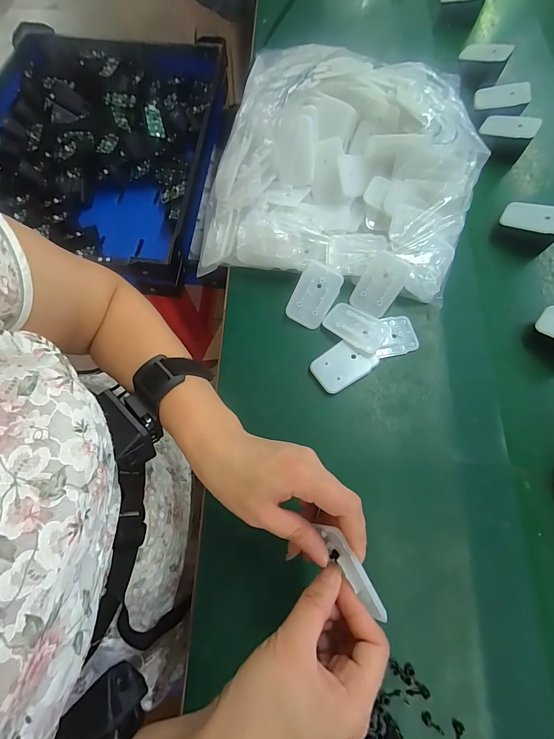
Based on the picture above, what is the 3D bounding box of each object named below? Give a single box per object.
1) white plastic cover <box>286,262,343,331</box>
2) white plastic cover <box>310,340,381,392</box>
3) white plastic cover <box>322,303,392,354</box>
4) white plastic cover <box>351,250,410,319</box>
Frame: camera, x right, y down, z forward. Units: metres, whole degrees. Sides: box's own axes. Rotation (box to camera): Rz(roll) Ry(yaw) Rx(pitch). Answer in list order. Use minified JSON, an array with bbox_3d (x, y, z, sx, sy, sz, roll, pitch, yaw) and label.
[{"bbox_3d":[0.042,-0.083,0.377,0.046,0.005,0.068,26,96,-1],"label":"white plastic cover"},{"bbox_3d":[0.071,-0.006,0.359,0.064,0.007,0.043,-32,74,-11],"label":"white plastic cover"},{"bbox_3d":[0.088,-0.047,0.372,0.068,0.008,0.043,29,73,9],"label":"white plastic cover"},{"bbox_3d":[0.116,-0.096,0.380,0.044,0.005,0.068,32,103,9],"label":"white plastic cover"}]

